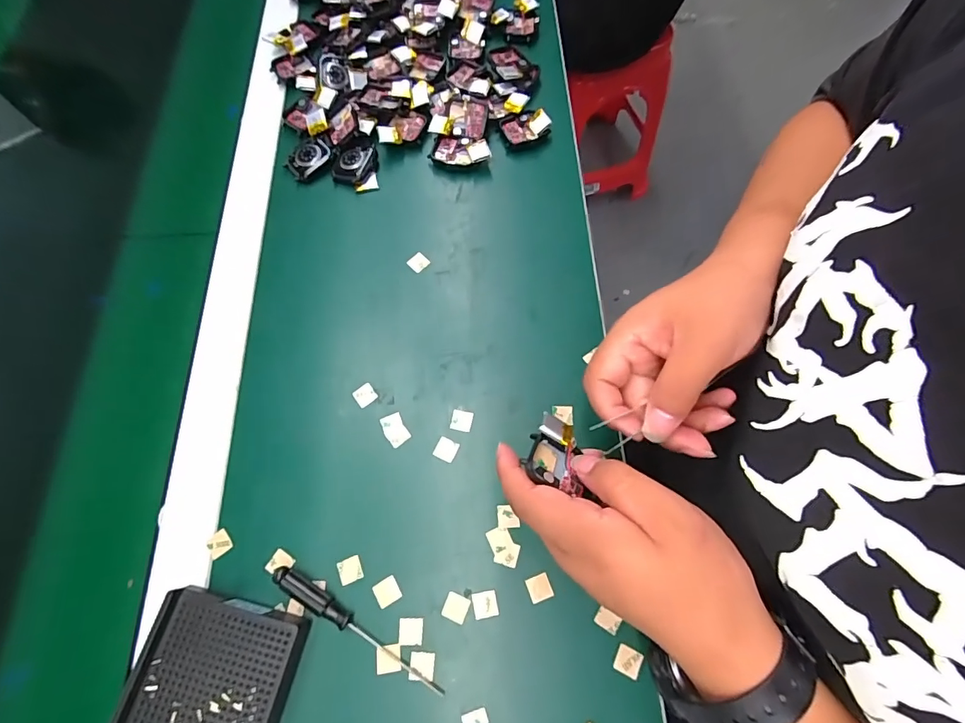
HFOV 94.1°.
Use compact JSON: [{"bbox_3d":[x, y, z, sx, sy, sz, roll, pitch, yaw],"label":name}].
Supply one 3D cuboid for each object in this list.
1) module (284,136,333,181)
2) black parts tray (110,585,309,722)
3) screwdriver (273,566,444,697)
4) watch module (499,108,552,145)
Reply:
[{"bbox_3d":[-0.166,-0.196,0.434,0.046,0.011,0.035,-41,74,-14],"label":"module"},{"bbox_3d":[-0.174,0.221,0.273,0.091,0.021,0.136,14,70,6],"label":"black parts tray"},{"bbox_3d":[-0.083,0.176,0.293,0.131,0.013,0.013,31,73,12],"label":"screwdriver"},{"bbox_3d":[0.043,-0.229,0.441,0.045,0.013,0.035,-15,70,-5],"label":"watch module"}]

